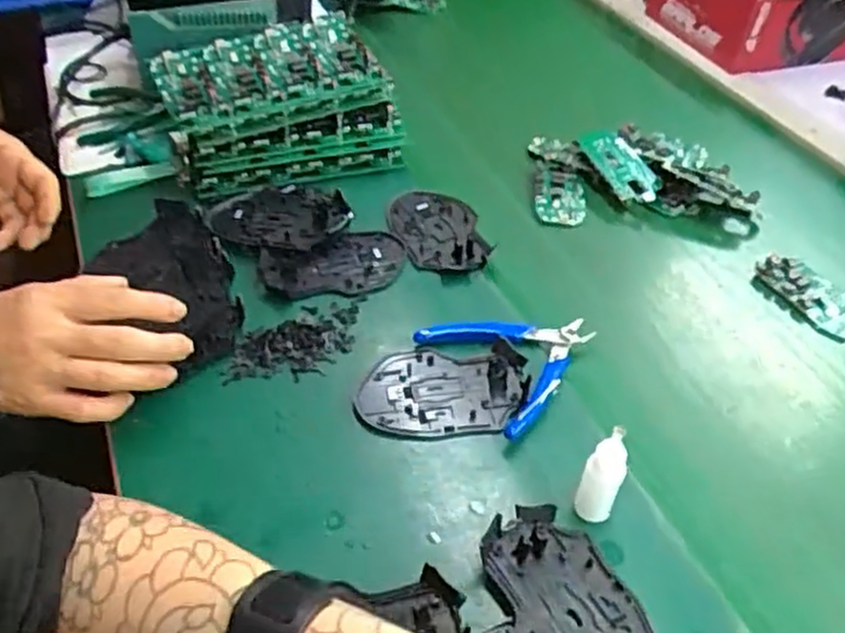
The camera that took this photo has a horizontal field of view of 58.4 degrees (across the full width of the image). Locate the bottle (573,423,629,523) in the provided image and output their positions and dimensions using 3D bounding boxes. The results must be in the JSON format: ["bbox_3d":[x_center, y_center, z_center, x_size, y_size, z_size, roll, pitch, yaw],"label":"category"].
[{"bbox_3d":[0.103,0.093,0.432,0.021,0.073,0.017,22,47,18],"label":"bottle"}]

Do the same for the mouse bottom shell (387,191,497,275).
[{"bbox_3d":[0.012,-0.074,0.646,0.069,0.012,0.107,-12,46,-15],"label":"mouse bottom shell"}]

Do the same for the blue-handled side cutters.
[{"bbox_3d":[0.073,0.026,0.536,0.116,0.021,0.114,-23,50,-24],"label":"blue-handled side cutters"}]

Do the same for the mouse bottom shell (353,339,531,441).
[{"bbox_3d":[0.014,0.051,0.517,0.113,0.013,0.076,-1,44,-4],"label":"mouse bottom shell"}]

